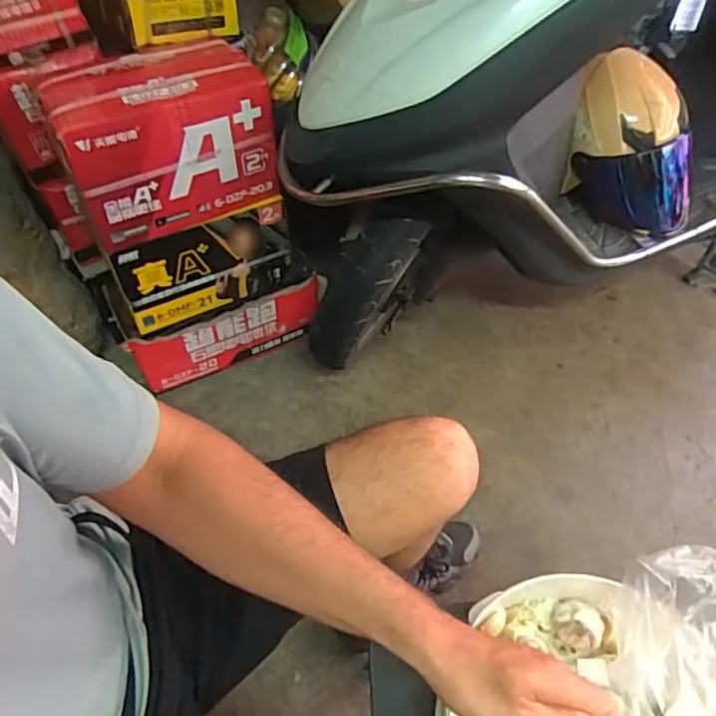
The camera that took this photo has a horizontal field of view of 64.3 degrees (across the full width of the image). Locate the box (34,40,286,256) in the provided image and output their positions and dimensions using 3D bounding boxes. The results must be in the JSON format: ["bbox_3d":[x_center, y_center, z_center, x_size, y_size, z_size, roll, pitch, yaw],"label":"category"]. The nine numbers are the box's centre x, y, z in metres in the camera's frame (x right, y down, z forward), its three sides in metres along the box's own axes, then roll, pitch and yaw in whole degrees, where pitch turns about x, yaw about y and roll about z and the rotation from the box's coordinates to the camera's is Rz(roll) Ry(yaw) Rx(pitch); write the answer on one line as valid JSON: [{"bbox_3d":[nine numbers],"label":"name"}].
[{"bbox_3d":[-0.313,-0.349,0.920,0.307,0.208,0.178,-27,55,-22],"label":"box"}]

